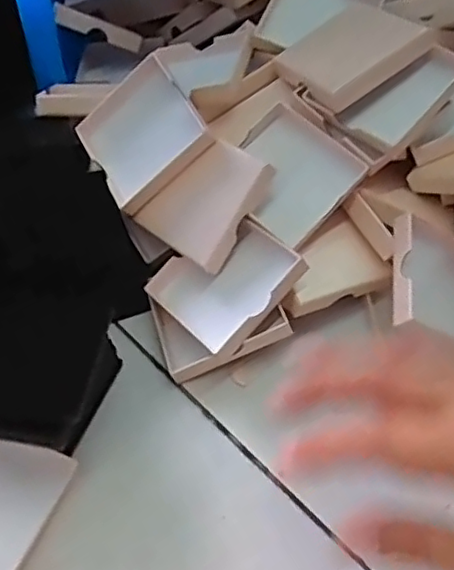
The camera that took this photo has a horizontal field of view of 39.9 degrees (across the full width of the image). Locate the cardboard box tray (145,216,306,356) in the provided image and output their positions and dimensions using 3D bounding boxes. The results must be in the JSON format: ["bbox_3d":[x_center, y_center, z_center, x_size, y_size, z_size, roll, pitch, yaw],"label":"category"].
[{"bbox_3d":[-0.001,-0.004,0.401,0.080,0.014,0.078,-48,61,0],"label":"cardboard box tray"}]

